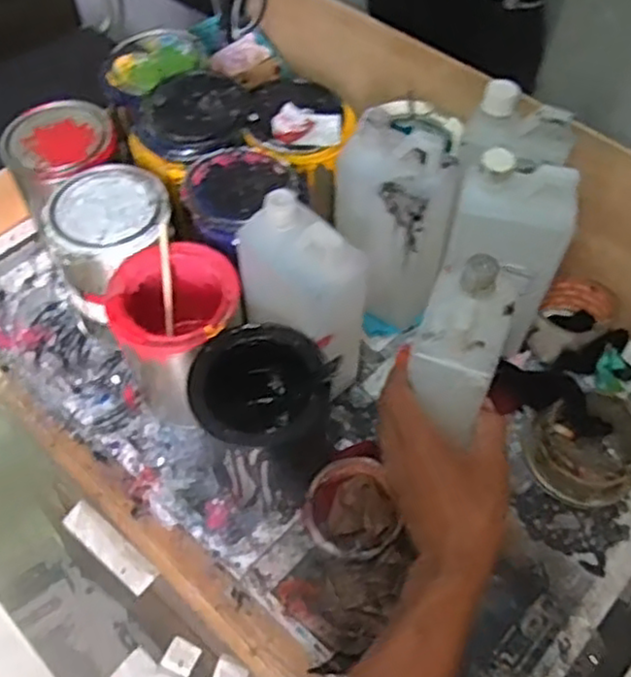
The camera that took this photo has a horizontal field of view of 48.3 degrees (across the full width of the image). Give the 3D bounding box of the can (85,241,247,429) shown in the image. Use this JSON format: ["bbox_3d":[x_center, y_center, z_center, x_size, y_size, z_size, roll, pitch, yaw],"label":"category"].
[{"bbox_3d":[-0.119,-0.004,0.633,0.104,0.143,0.103,0,56,0],"label":"can"}]

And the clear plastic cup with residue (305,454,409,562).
[{"bbox_3d":[0.029,0.146,0.590,0.075,0.035,0.082,0,56,0],"label":"clear plastic cup with residue"}]

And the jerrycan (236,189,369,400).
[{"bbox_3d":[-0.012,-0.028,0.587,0.101,0.196,0.063,31,61,19],"label":"jerrycan"}]

